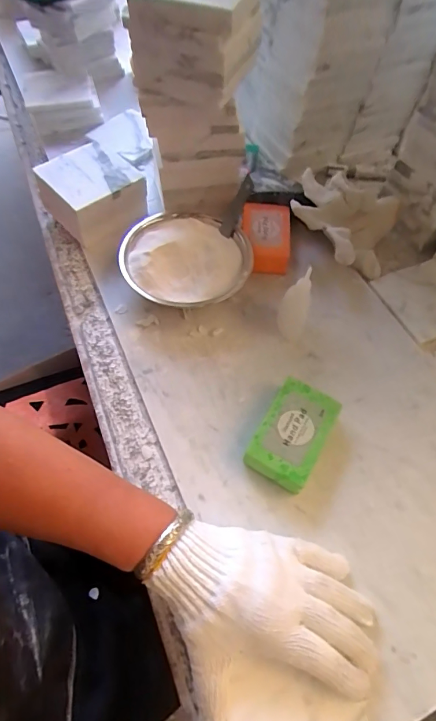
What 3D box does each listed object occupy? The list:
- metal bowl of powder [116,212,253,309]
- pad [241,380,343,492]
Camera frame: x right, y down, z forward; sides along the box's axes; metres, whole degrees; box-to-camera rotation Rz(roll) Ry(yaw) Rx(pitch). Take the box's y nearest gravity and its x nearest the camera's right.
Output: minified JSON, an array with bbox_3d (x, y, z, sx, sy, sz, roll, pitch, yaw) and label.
[{"bbox_3d":[-0.039,-0.119,0.494,0.142,0.047,0.146,1,62,-2],"label":"metal bowl of powder"},{"bbox_3d":[0.070,0.069,0.394,0.057,0.034,0.094,27,64,12],"label":"pad"}]

